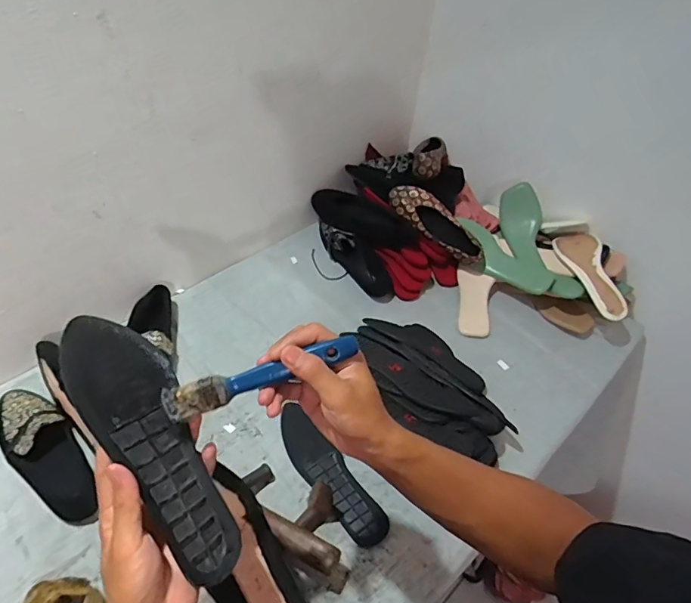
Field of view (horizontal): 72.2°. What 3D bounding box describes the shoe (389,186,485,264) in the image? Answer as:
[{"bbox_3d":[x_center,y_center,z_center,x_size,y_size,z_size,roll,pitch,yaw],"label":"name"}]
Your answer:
[{"bbox_3d":[0.186,-0.160,0.966,0.228,0.049,0.066,42,56,12],"label":"shoe"}]

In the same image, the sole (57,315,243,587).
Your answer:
[{"bbox_3d":[-0.153,0.109,0.380,0.069,0.041,0.236,-29,84,-28],"label":"sole"}]

